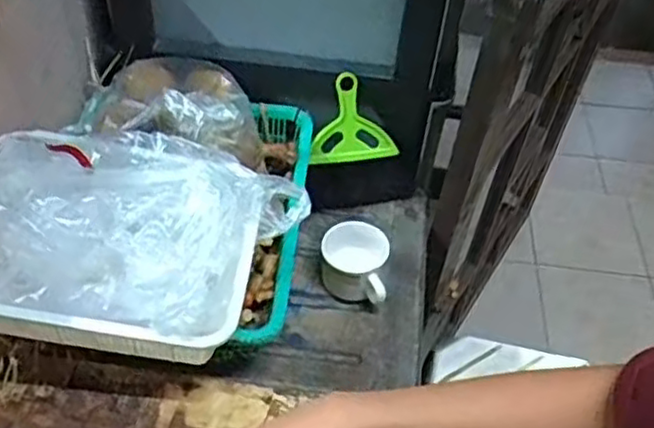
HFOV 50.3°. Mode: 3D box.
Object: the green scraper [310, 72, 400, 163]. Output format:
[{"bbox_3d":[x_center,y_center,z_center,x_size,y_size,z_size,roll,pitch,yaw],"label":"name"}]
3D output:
[{"bbox_3d":[0.037,-0.130,0.944,0.118,0.121,0.016,-5,28,-8],"label":"green scraper"}]

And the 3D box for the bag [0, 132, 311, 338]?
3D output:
[{"bbox_3d":[-0.187,0.007,0.664,0.286,0.061,0.202,13,46,7],"label":"bag"}]

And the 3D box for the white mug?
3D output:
[{"bbox_3d":[0.033,0.068,0.874,0.082,0.070,0.091,9,46,3],"label":"white mug"}]

